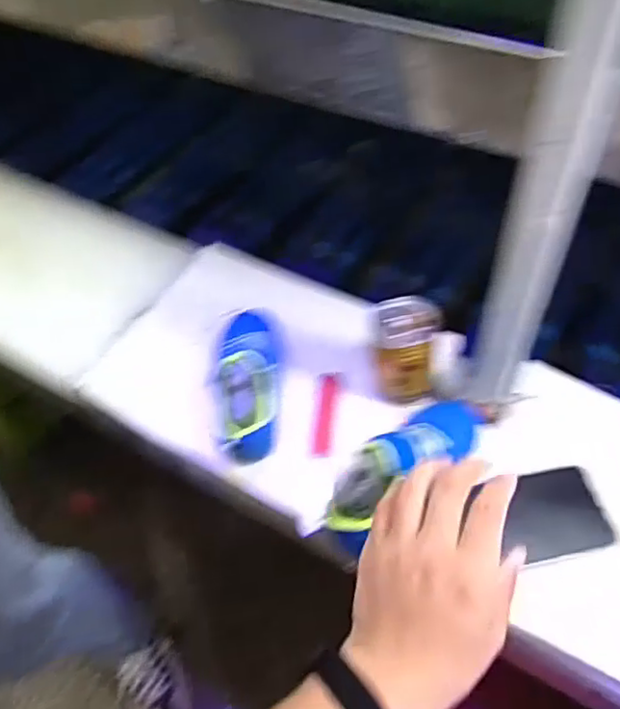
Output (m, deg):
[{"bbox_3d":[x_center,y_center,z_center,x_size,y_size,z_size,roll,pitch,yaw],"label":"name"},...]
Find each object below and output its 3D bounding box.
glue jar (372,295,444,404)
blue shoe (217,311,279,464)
[{"bbox_3d":[0.094,-0.001,0.613,0.068,0.090,0.063,-2,51,4],"label":"glue jar"},{"bbox_3d":[-0.062,0.020,0.612,0.064,0.075,0.171,-6,51,1],"label":"blue shoe"}]

